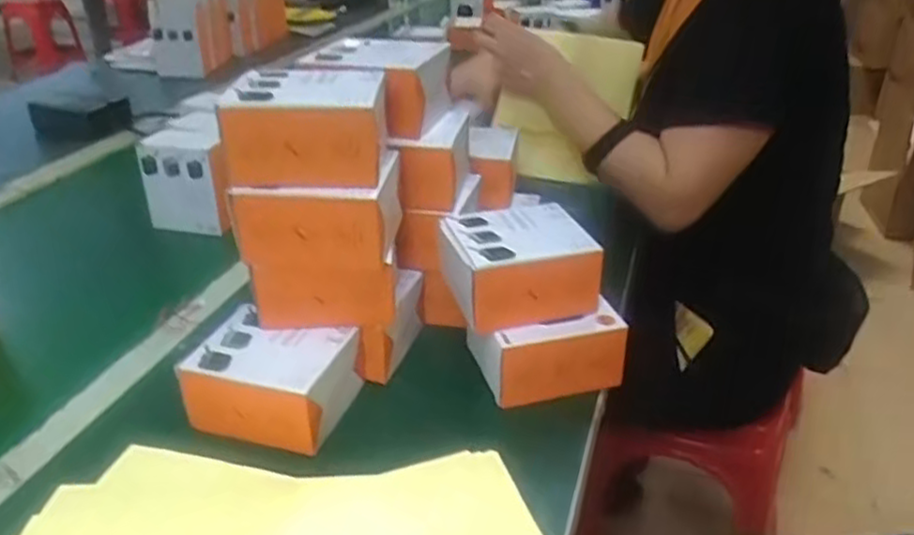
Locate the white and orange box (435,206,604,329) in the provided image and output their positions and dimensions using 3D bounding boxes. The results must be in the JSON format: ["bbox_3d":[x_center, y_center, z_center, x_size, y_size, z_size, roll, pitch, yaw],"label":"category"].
[{"bbox_3d":[0.049,-0.001,0.620,0.120,0.070,0.088,-7,30,-11],"label":"white and orange box"}]

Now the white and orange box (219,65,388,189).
[{"bbox_3d":[-0.111,-0.108,0.554,0.111,0.064,0.110,1,29,2],"label":"white and orange box"}]

